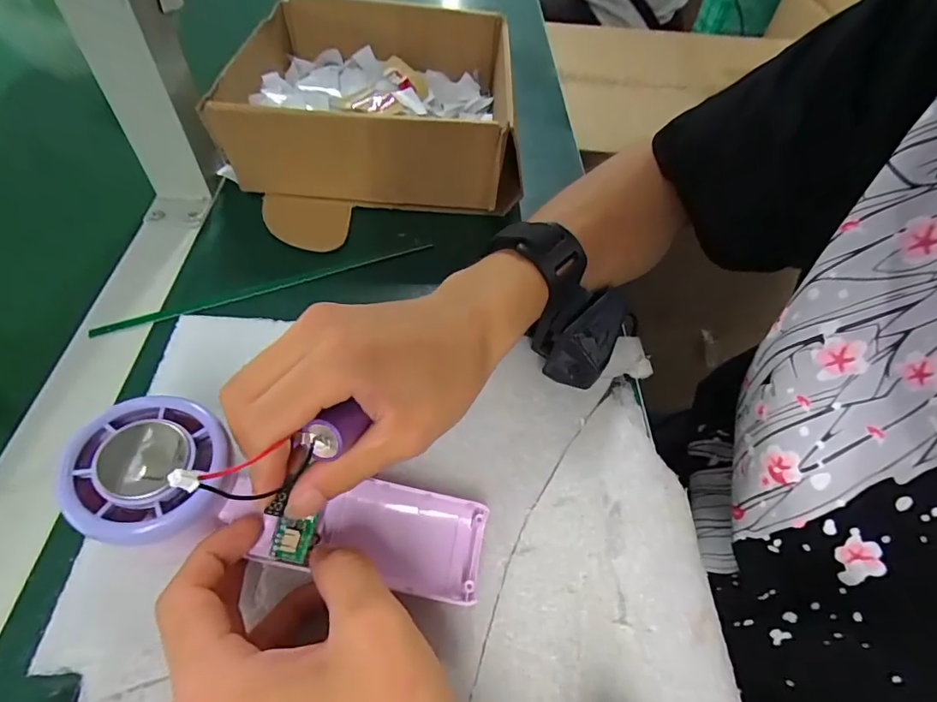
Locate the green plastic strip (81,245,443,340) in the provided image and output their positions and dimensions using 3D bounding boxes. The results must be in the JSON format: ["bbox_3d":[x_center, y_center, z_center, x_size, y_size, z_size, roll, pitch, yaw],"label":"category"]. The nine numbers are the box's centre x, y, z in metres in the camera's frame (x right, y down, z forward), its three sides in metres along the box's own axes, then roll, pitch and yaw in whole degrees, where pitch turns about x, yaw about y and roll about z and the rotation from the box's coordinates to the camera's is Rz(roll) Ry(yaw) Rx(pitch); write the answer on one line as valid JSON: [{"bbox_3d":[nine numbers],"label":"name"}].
[{"bbox_3d":[-0.128,-0.046,0.321,0.219,0.005,0.010,-19,59,-19],"label":"green plastic strip"}]

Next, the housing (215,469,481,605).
[{"bbox_3d":[-0.048,0.079,0.211,0.109,0.019,0.043,14,52,-10],"label":"housing"}]

